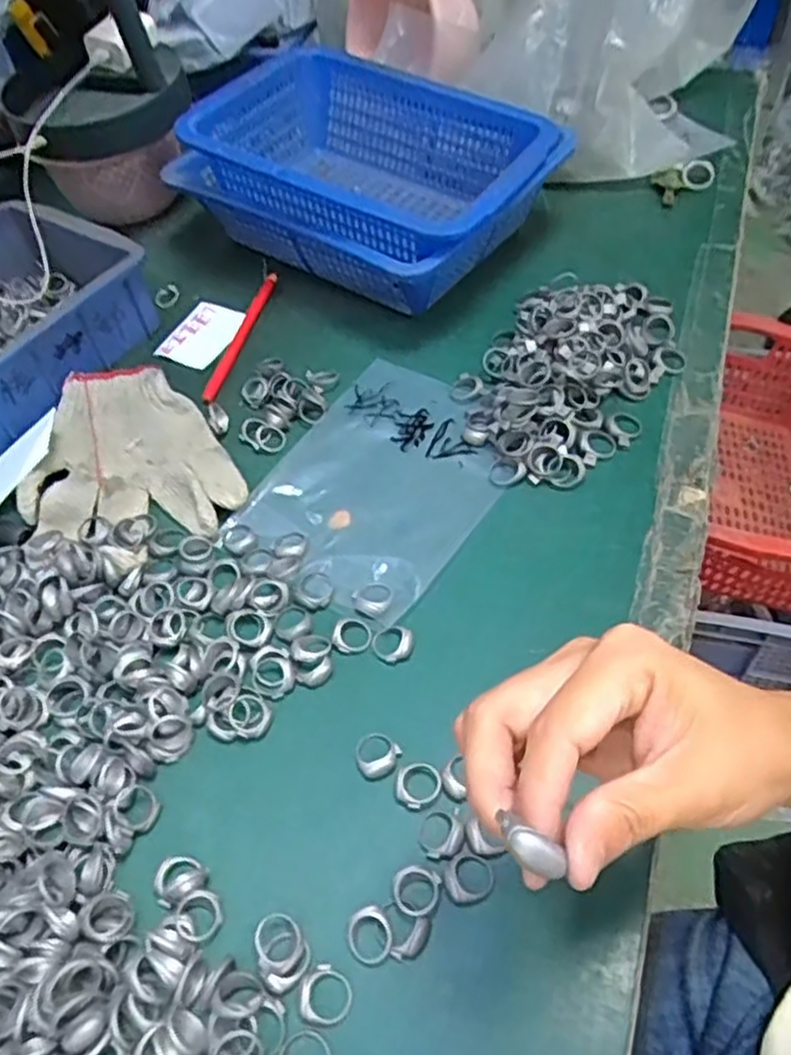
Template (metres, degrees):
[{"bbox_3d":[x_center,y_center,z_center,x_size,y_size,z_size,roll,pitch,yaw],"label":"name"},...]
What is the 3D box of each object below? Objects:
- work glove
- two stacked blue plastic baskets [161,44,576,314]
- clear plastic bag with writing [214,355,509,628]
[{"bbox_3d":[-0.197,-0.049,0.526,0.134,0.021,0.188,-29,57,-16],"label":"work glove"},{"bbox_3d":[-0.030,-0.302,0.645,0.299,0.100,0.209,25,59,22],"label":"two stacked blue plastic baskets"},{"bbox_3d":[-0.007,-0.038,0.507,0.146,0.013,0.190,26,60,21],"label":"clear plastic bag with writing"}]

